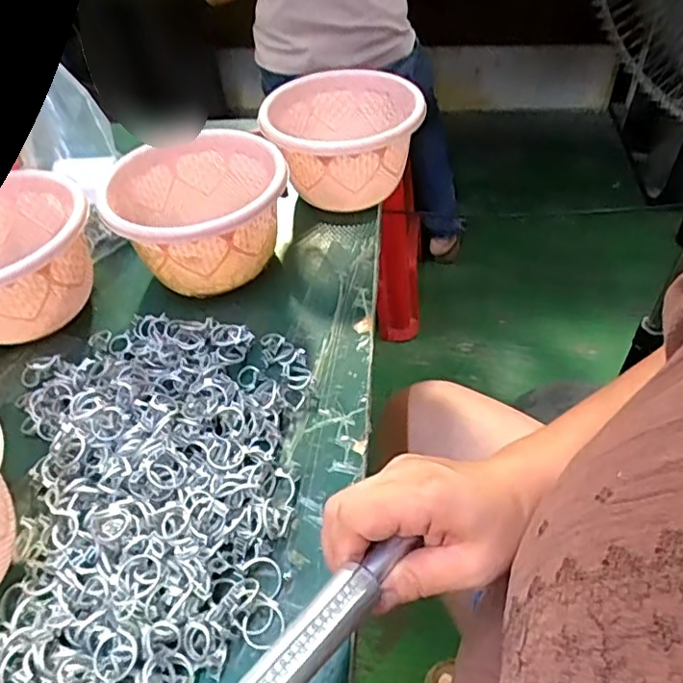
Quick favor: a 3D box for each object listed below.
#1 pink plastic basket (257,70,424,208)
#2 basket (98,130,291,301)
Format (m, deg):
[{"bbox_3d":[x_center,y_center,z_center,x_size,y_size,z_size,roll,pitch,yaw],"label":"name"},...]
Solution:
[{"bbox_3d":[0.001,-0.182,0.551,0.132,0.100,0.126,-8,46,-2],"label":"pink plastic basket"},{"bbox_3d":[-0.114,-0.101,0.489,0.134,0.089,0.132,0,46,6],"label":"basket"}]

